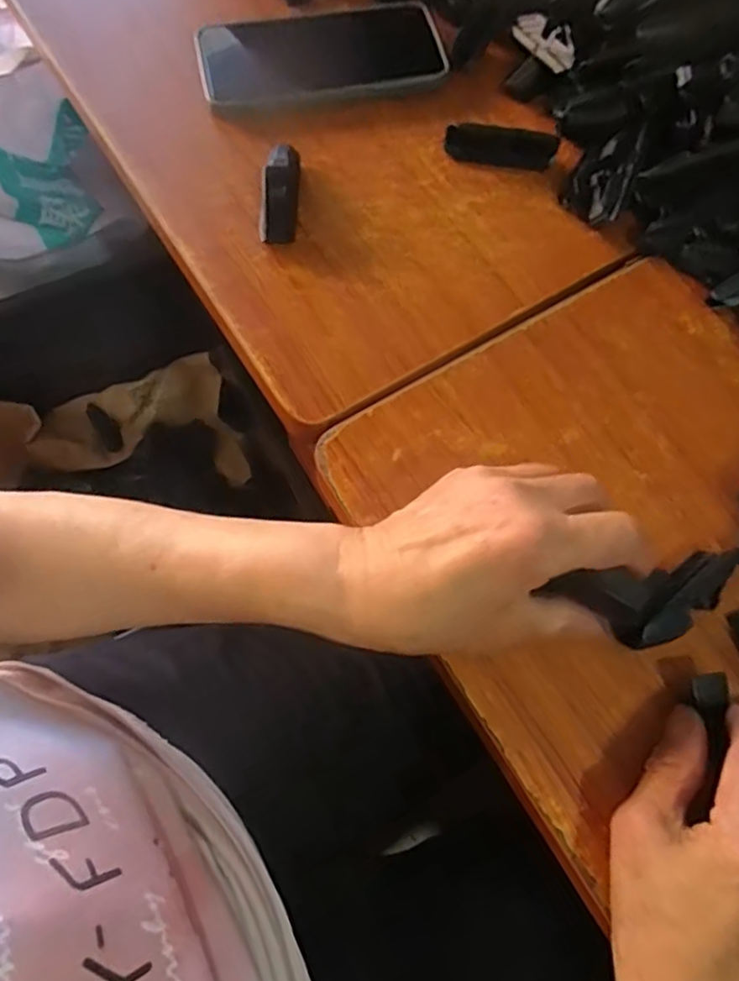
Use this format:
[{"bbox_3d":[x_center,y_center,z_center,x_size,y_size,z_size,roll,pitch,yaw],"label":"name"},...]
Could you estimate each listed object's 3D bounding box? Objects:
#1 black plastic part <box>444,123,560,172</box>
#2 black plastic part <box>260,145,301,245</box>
[{"bbox_3d":[0.088,-0.228,0.428,0.074,0.016,0.022,10,72,1],"label":"black plastic part"},{"bbox_3d":[-0.055,-0.185,0.398,0.020,0.023,0.066,4,72,-1],"label":"black plastic part"}]

